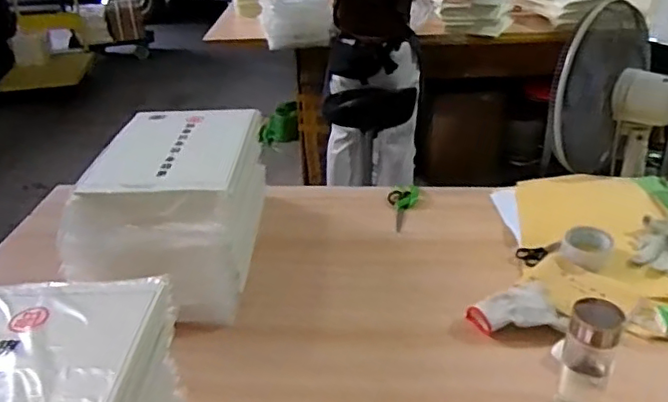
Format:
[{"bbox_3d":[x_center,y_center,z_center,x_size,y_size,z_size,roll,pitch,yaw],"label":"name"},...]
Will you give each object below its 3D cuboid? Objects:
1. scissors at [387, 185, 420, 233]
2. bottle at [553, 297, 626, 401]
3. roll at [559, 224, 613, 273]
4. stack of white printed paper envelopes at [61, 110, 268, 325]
[{"bbox_3d":[0.156,0.013,1.363,0.069,0.007,0.201,5,31,12],"label":"scissors"},{"bbox_3d":[0.342,0.225,0.800,0.065,0.182,0.057,13,33,23],"label":"bottle"},{"bbox_3d":[0.484,0.086,1.134,0.083,0.036,0.094,20,37,32],"label":"roll"},{"bbox_3d":[-0.315,0.024,1.196,0.295,0.245,0.475,1,31,4],"label":"stack of white printed paper envelopes"}]

